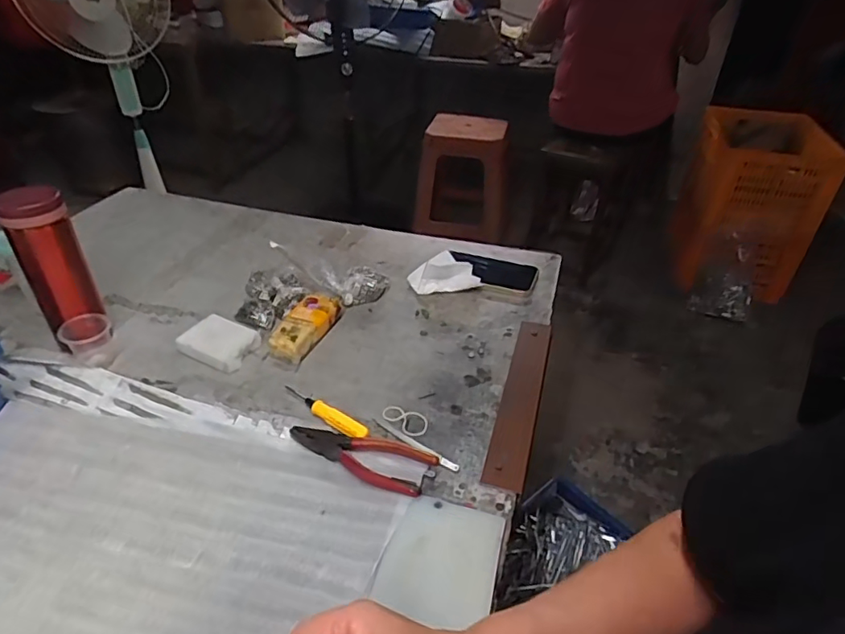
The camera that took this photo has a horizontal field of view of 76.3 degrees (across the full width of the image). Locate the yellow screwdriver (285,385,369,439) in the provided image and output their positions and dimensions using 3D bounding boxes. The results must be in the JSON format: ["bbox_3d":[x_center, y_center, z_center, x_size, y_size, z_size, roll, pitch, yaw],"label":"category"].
[{"bbox_3d":[-0.103,0.098,0.570,0.122,0.016,0.018,28,44,31],"label":"yellow screwdriver"}]

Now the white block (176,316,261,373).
[{"bbox_3d":[-0.245,0.028,0.650,0.083,0.020,0.059,17,39,19],"label":"white block"}]

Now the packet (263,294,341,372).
[{"bbox_3d":[-0.147,0.013,0.671,0.050,0.034,0.104,14,39,16],"label":"packet"}]

